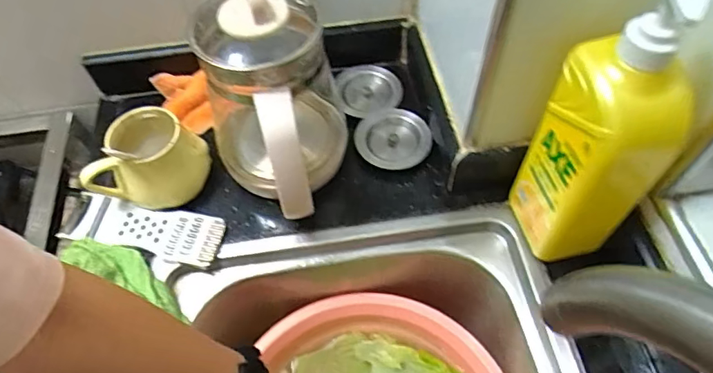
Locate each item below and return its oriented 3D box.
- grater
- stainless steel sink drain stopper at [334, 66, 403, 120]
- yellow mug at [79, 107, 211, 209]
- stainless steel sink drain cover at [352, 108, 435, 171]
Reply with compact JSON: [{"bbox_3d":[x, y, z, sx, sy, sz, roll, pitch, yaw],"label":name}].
[{"bbox_3d":[-0.221,0.045,0.530,0.157,0.016,0.055,10,57,9],"label":"grater"},{"bbox_3d":[0.015,-0.121,0.621,0.081,0.019,0.084,-1,56,2],"label":"stainless steel sink drain stopper"},{"bbox_3d":[-0.214,-0.030,0.527,0.104,0.083,0.074,-3,56,0],"label":"yellow mug"},{"bbox_3d":[0.041,-0.052,0.582,0.085,0.017,0.083,17,58,14],"label":"stainless steel sink drain cover"}]

